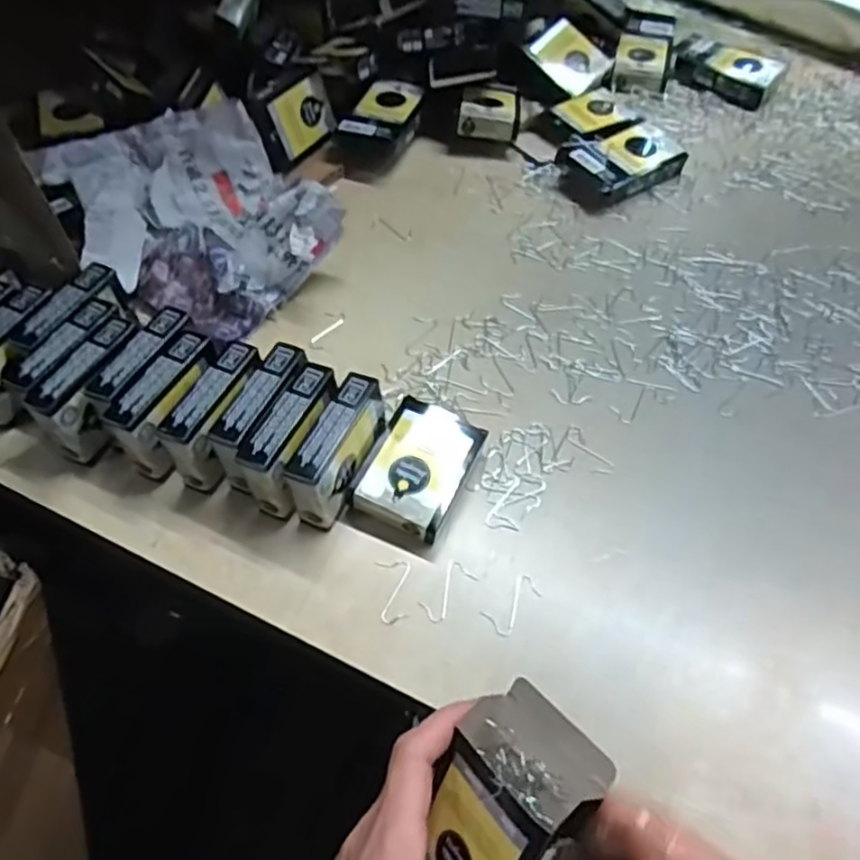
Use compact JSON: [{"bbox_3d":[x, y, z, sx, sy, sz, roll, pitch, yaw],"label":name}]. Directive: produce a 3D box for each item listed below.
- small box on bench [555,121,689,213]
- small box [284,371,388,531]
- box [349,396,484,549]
[{"bbox_3d":[0.157,-0.221,0.577,0.102,0.024,0.061,-24,59,-15],"label":"small box on bench"},{"bbox_3d":[-0.050,0.013,0.393,0.023,0.056,0.075,24,59,15],"label":"small box"},{"bbox_3d":[-0.006,0.022,0.409,0.054,0.026,0.080,22,59,14],"label":"box"}]

